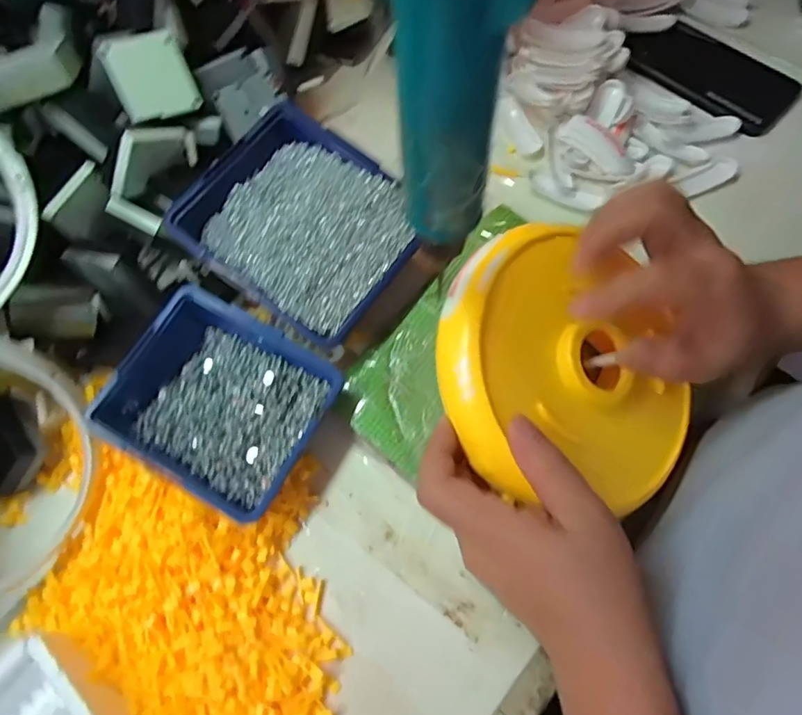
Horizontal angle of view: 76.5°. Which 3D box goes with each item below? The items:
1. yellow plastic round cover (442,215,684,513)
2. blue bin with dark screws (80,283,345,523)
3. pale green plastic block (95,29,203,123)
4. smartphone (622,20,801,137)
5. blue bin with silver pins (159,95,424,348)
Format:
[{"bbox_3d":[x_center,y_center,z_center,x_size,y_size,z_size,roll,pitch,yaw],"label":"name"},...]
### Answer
[{"bbox_3d":[0.098,0.002,0.308,0.157,0.040,0.157,4,78,-21],"label":"yellow plastic round cover"},{"bbox_3d":[-0.130,0.029,0.364,0.143,0.042,0.119,28,74,13],"label":"blue bin with dark screws"},{"bbox_3d":[-0.195,-0.220,0.399,0.058,0.004,0.061,-28,112,-17],"label":"pale green plastic block"},{"bbox_3d":[0.288,-0.270,0.476,0.154,0.005,0.081,35,76,14],"label":"smartphone"},{"bbox_3d":[-0.075,-0.101,0.404,0.166,0.047,0.141,34,75,14],"label":"blue bin with silver pins"}]

